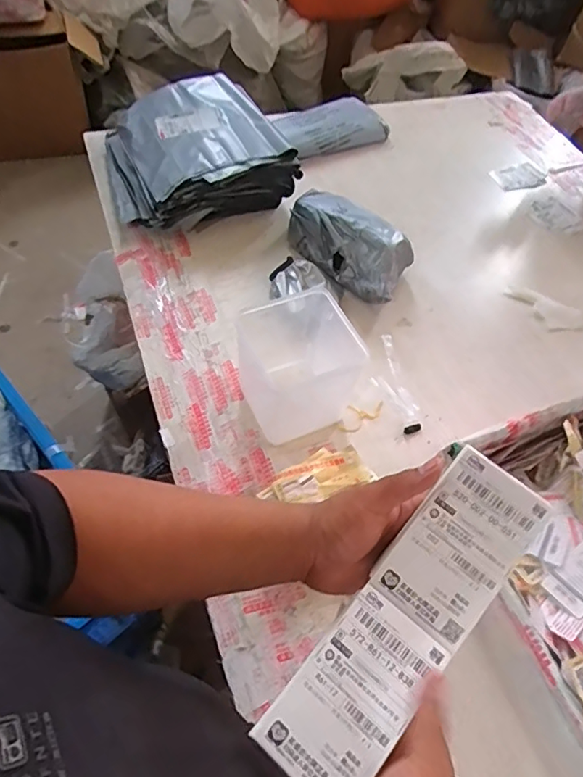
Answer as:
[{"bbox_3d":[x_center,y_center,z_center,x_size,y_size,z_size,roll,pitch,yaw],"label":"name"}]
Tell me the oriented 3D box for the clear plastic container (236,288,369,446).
[{"bbox_3d":[0.006,-0.031,0.781,0.155,0.163,0.177,-8,59,-13],"label":"clear plastic container"}]

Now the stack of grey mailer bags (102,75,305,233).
[{"bbox_3d":[-0.203,-0.484,1.082,0.347,0.137,0.331,-16,61,-17],"label":"stack of grey mailer bags"}]

